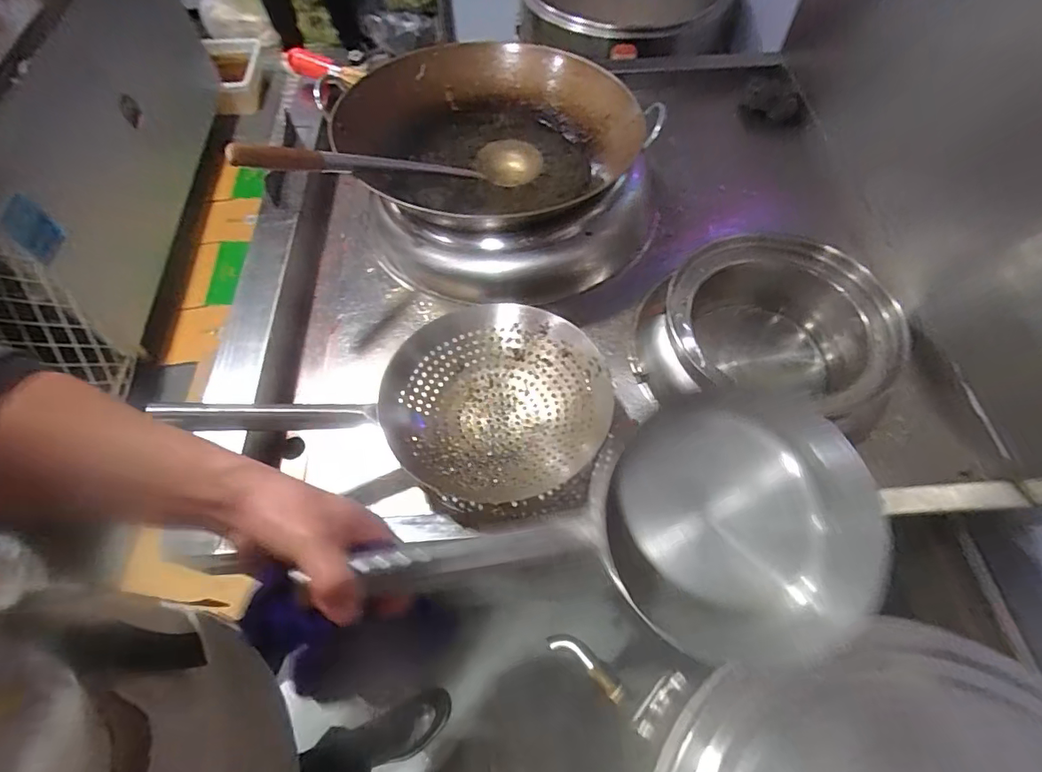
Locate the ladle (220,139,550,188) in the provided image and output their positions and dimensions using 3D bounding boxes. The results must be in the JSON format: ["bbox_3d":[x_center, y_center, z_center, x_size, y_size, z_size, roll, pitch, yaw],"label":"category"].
[{"bbox_3d":[-0.166,-0.342,0.769,0.498,0.062,0.103,-21,59,-41],"label":"ladle"}]

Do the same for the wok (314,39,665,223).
[{"bbox_3d":[-0.047,-0.426,0.857,0.457,0.137,0.421,0,60,0],"label":"wok"}]

